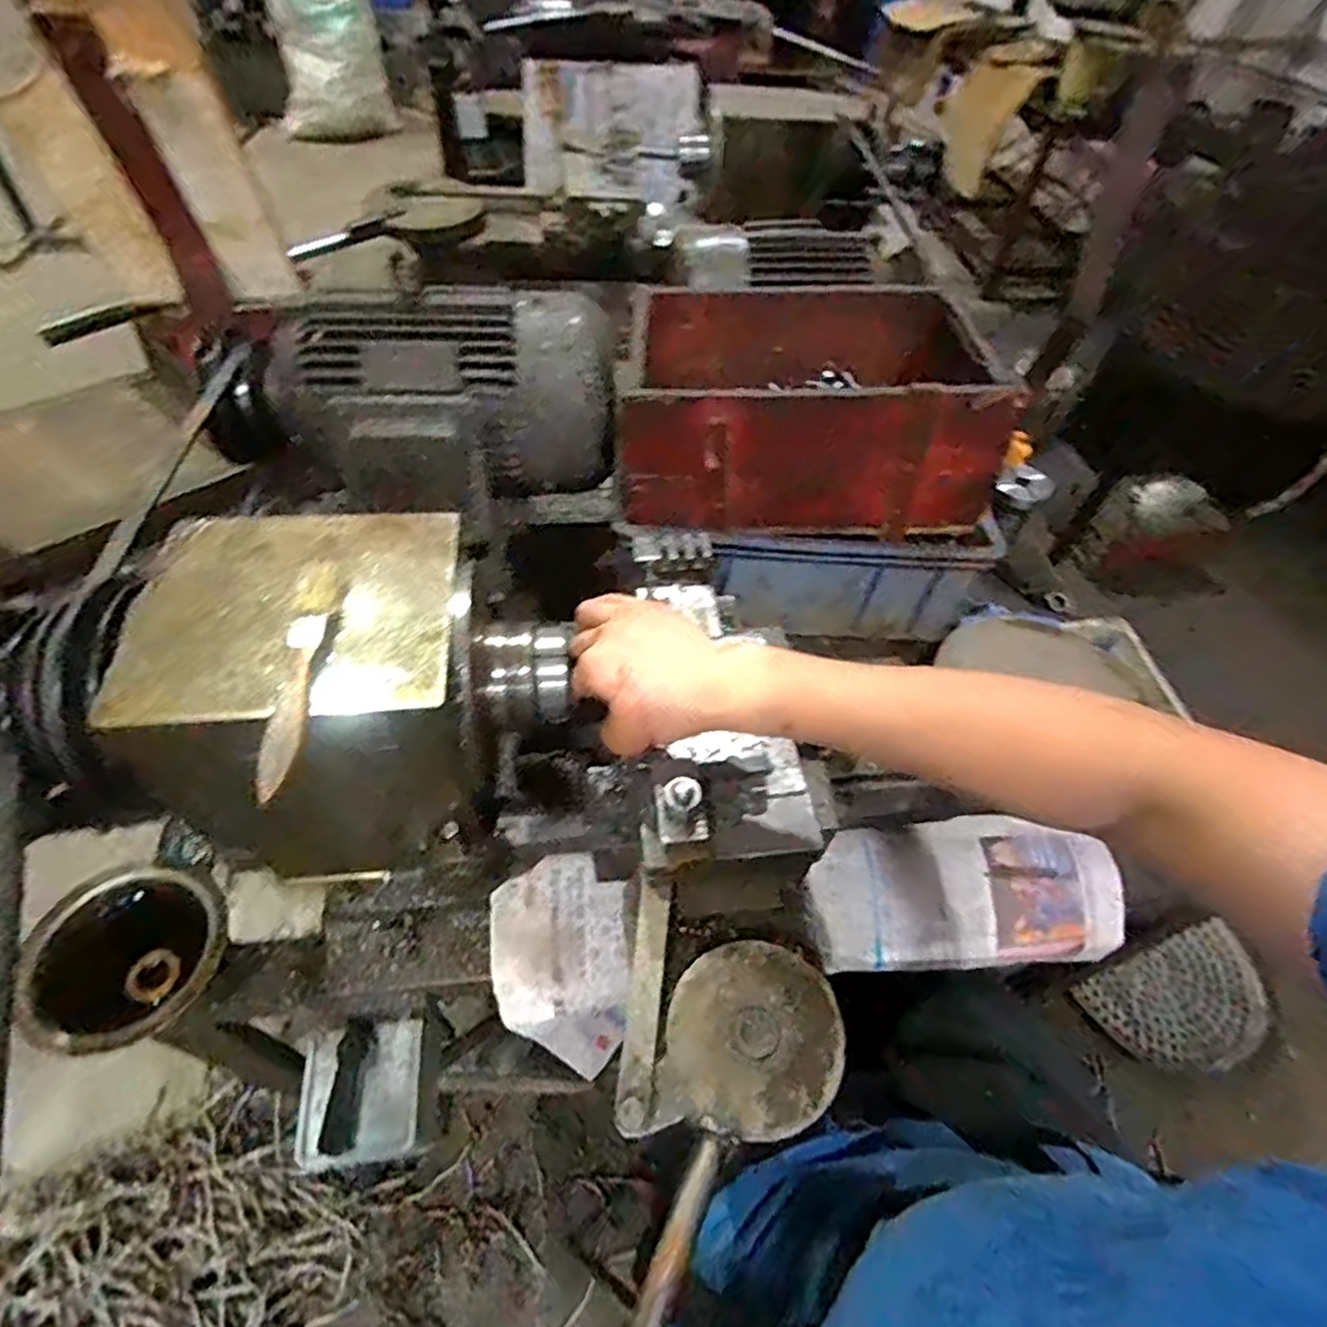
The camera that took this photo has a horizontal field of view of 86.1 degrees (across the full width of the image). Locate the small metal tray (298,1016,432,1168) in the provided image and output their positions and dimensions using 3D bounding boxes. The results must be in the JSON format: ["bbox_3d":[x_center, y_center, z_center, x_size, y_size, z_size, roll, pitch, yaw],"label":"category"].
[{"bbox_3d":[-0.236,0.337,0.562,0.094,0.027,0.095,-4,52,-8],"label":"small metal tray"}]

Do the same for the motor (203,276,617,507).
[{"bbox_3d":[-0.229,-0.232,0.671,0.372,0.173,0.186,-6,52,-10],"label":"motor"}]

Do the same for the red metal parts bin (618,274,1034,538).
[{"bbox_3d":[0.132,-0.276,0.727,0.343,0.147,0.265,-1,51,-6],"label":"red metal parts bin"}]

